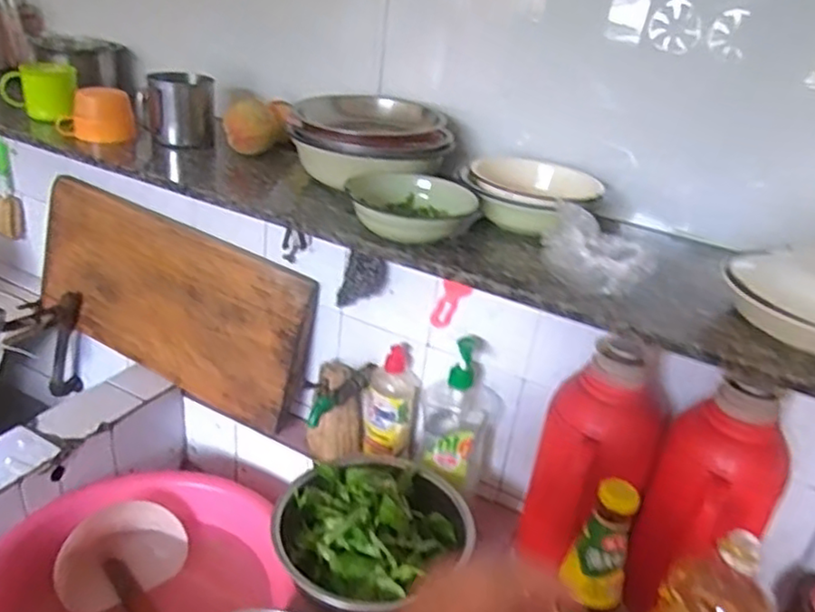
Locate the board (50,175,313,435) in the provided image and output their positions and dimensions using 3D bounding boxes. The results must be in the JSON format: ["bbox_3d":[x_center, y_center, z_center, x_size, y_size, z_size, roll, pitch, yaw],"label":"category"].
[{"bbox_3d":[-0.404,-0.009,1.095,0.532,0.277,0.033,24,20,17],"label":"board"}]

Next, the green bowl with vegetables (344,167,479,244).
[{"bbox_3d":[0.007,-0.118,0.741,0.131,0.046,0.118,-20,38,-41],"label":"green bowl with vegetables"}]

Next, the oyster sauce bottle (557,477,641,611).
[{"bbox_3d":[0.193,0.303,0.693,0.066,0.257,0.052,18,30,20],"label":"oyster sauce bottle"}]

